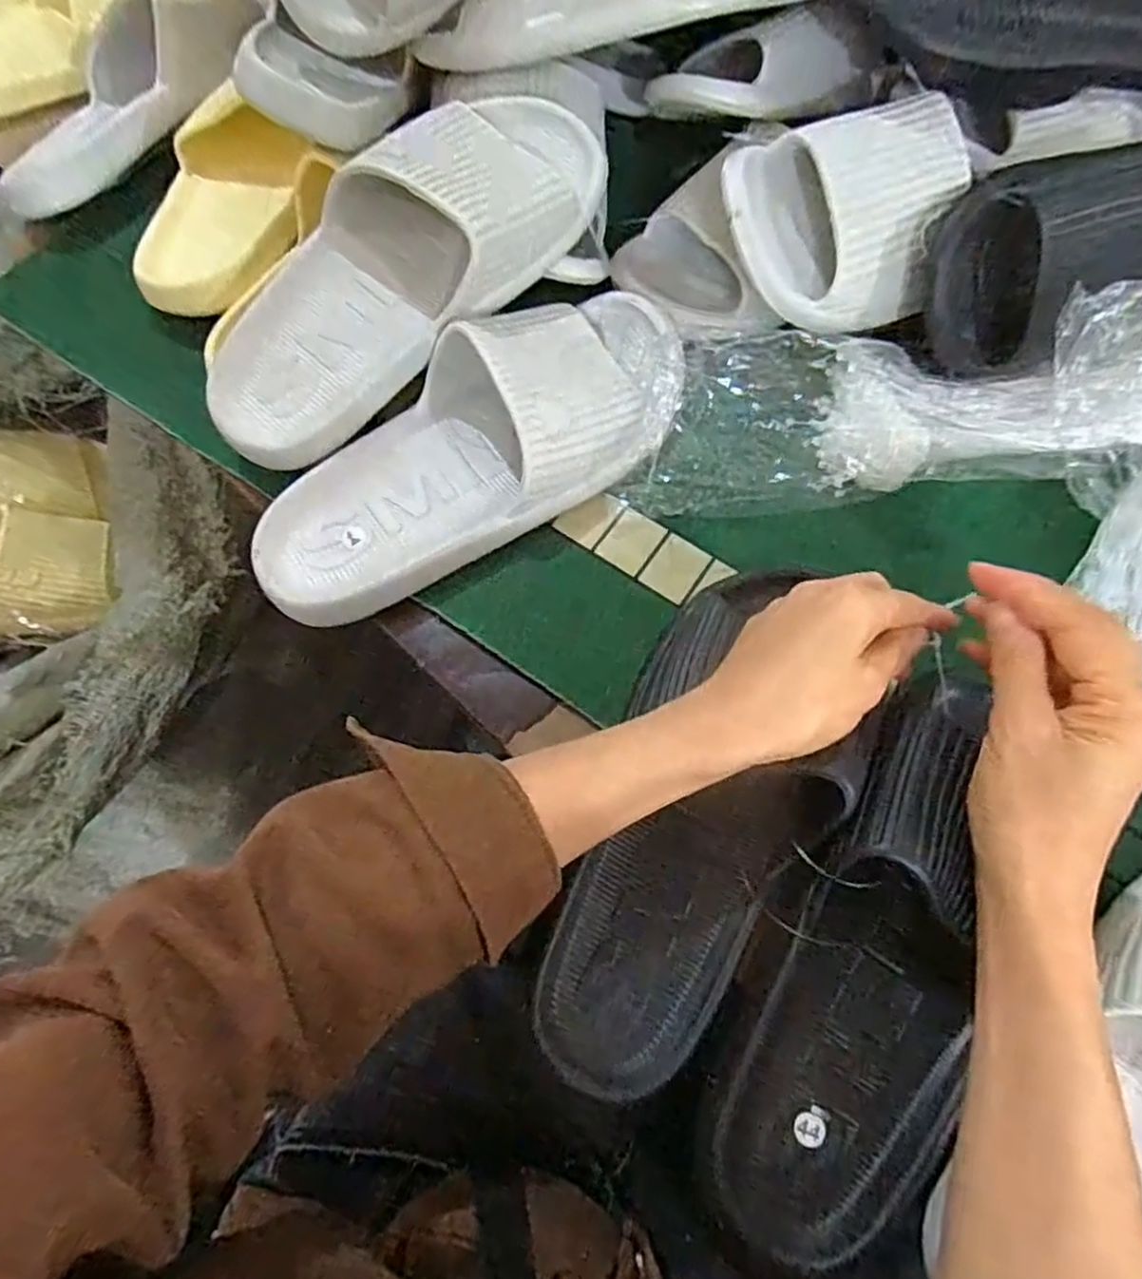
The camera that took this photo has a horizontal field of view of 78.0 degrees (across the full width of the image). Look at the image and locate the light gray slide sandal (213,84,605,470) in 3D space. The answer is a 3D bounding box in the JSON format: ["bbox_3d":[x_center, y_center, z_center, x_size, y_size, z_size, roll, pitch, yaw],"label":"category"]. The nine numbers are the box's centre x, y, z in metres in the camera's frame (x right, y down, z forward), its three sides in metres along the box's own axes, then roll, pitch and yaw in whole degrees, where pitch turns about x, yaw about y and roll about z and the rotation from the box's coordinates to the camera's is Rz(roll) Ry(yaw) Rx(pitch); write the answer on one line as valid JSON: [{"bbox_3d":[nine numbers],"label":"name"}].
[{"bbox_3d":[-0.092,-0.207,0.395,0.270,0.080,0.093,-44,73,-1],"label":"light gray slide sandal"}]

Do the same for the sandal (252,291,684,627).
[{"bbox_3d":[-0.051,-0.113,0.398,0.273,0.059,0.107,-34,71,-13],"label":"sandal"}]

